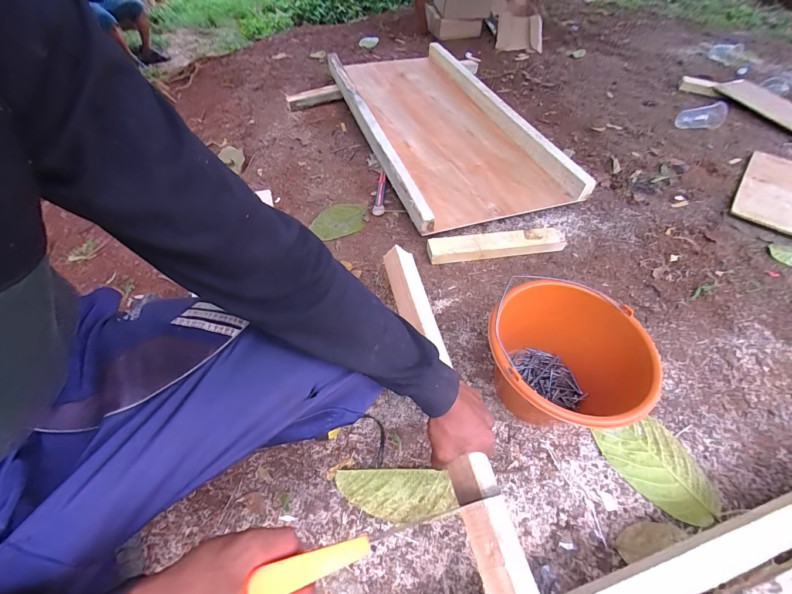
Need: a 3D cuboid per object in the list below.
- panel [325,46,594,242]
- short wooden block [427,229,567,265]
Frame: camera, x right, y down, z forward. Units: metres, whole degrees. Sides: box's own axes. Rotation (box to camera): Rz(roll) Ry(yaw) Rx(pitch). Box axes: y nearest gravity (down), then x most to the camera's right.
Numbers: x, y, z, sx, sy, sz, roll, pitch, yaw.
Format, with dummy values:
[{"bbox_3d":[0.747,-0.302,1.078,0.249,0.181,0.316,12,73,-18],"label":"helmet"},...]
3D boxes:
[{"bbox_3d":[0.149,-0.615,1.180,0.549,0.111,1.039,-15,55,-14],"label":"panel"},{"bbox_3d":[0.257,-0.129,0.861,0.356,0.050,0.059,-7,54,-7],"label":"short wooden block"}]

